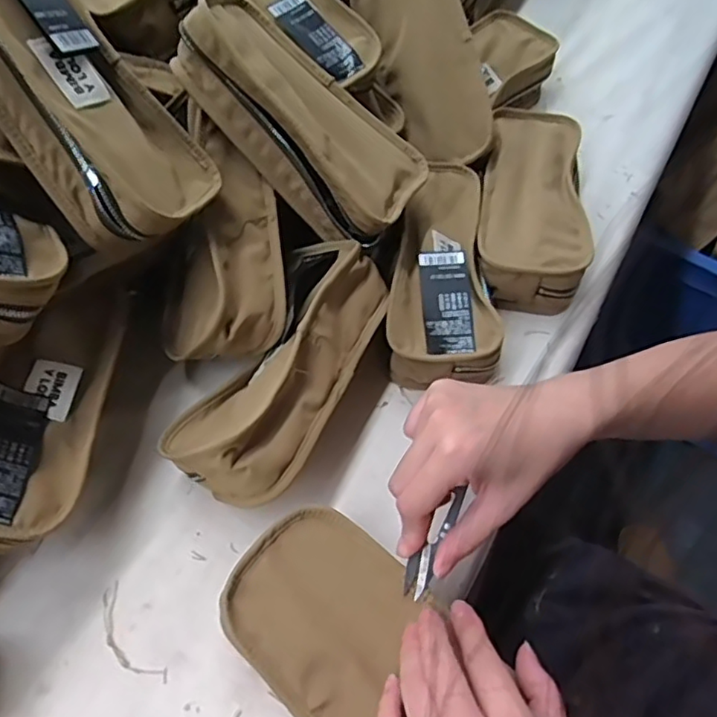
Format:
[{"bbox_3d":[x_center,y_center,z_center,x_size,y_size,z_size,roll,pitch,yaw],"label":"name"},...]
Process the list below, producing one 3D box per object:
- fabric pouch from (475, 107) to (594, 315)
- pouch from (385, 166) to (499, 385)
[{"bbox_3d":[0.146,-0.130,0.511,0.086,0.053,0.187,10,60,3],"label":"fabric pouch"},{"bbox_3d":[0.060,-0.073,0.464,0.077,0.044,0.189,0,61,-4],"label":"pouch"}]

